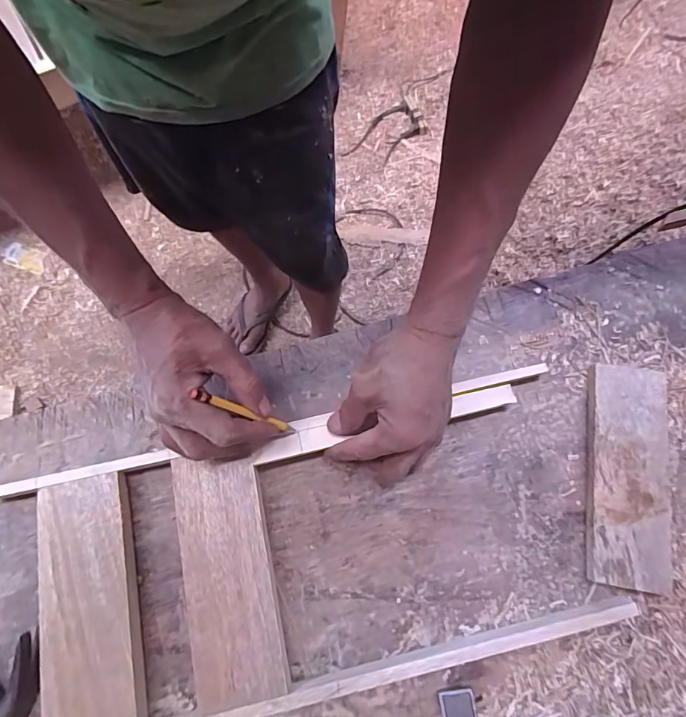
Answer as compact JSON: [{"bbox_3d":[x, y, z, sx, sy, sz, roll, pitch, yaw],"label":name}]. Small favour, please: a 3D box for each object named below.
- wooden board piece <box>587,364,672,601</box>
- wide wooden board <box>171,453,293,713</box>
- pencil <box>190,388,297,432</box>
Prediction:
[{"bbox_3d":[0.273,0.107,0.411,0.076,0.019,0.200,9,77,-1],"label":"wooden board piece"},{"bbox_3d":[-0.099,0.187,0.383,0.075,0.025,0.190,-12,72,-4],"label":"wide wooden board"},{"bbox_3d":[-0.076,0.046,0.365,0.009,0.108,0.006,-3,66,42],"label":"pencil"}]

